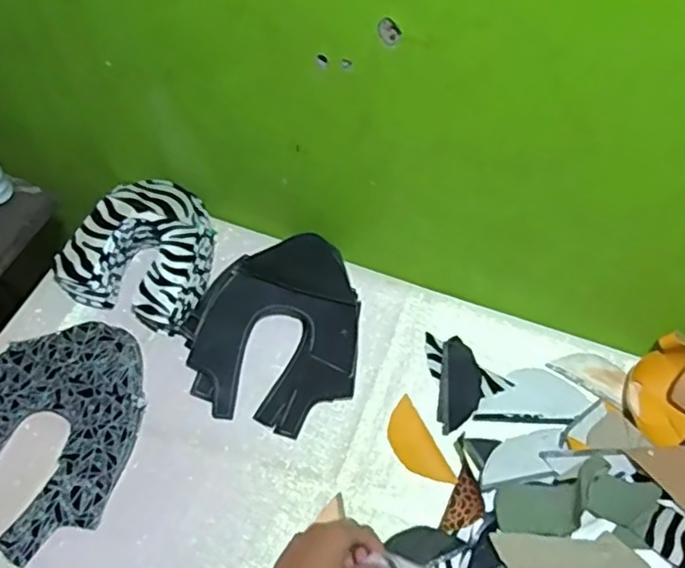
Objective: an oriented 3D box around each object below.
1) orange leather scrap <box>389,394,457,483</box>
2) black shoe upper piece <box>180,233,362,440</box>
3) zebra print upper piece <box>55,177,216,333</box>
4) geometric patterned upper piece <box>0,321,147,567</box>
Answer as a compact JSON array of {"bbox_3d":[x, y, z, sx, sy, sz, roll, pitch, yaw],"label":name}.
[{"bbox_3d":[0.077,0.173,0.701,0.043,0.006,0.100,-22,59,-16],"label":"orange leather scrap"},{"bbox_3d":[-0.077,0.048,0.761,0.190,0.032,0.233,6,56,2],"label":"black shoe upper piece"},{"bbox_3d":[-0.233,-0.044,0.788,0.163,0.062,0.169,20,57,11],"label":"zebra print upper piece"},{"bbox_3d":[-0.308,0.147,0.686,0.184,0.044,0.238,19,57,11],"label":"geometric patterned upper piece"}]

